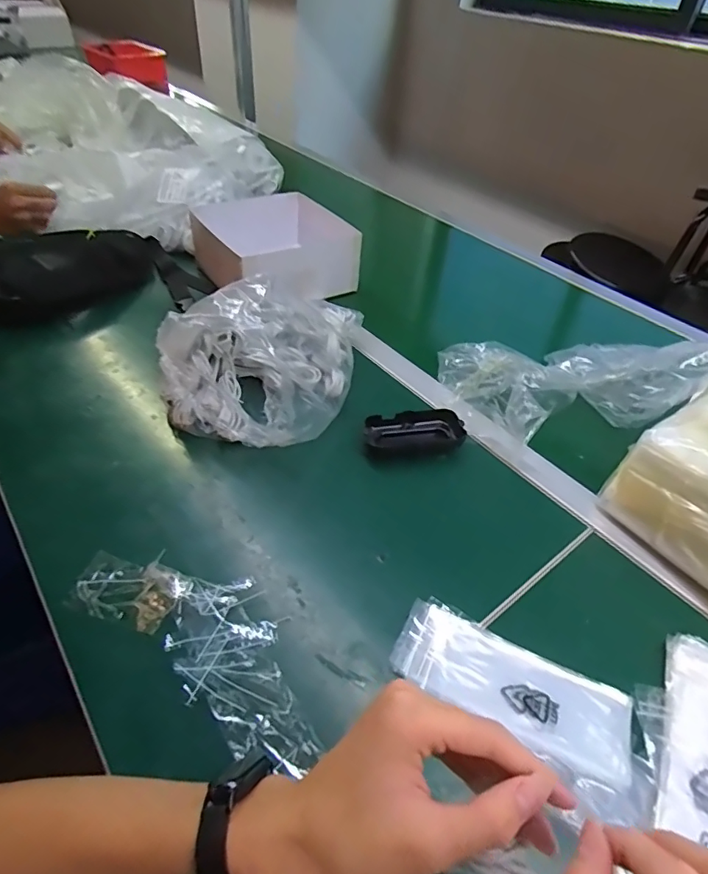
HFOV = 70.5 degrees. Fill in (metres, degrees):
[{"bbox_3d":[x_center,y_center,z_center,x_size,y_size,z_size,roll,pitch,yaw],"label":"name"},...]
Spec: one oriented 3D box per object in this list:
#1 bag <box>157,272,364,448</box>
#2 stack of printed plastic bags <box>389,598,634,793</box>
[{"bbox_3d":[-0.102,-0.097,0.607,0.196,0.100,0.248,12,45,8],"label":"bag"},{"bbox_3d":[0.120,0.190,0.386,0.175,0.006,0.071,22,47,17],"label":"stack of printed plastic bags"}]

